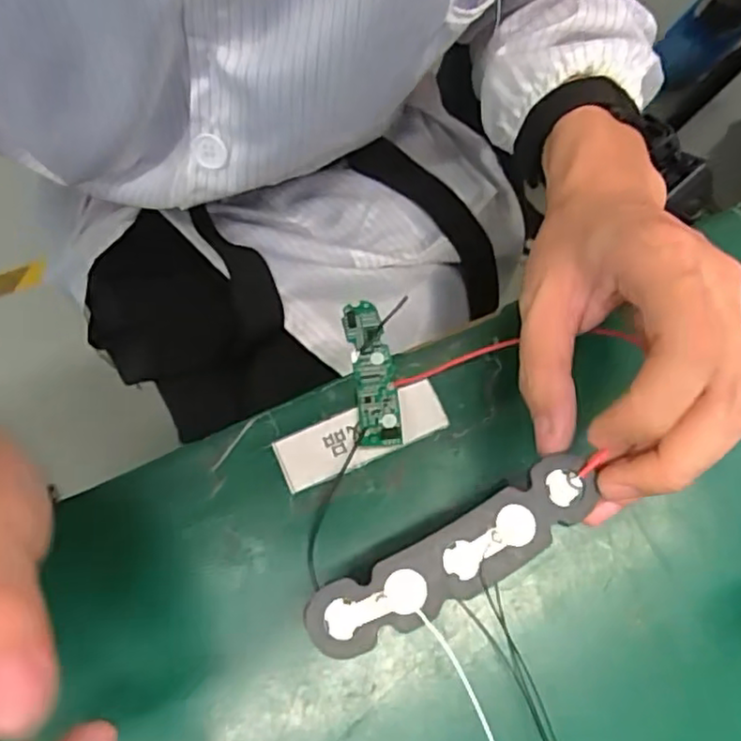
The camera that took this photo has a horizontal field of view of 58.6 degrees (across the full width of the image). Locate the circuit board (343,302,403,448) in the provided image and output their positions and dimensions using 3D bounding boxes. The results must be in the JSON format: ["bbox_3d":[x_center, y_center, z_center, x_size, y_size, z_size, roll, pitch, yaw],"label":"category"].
[{"bbox_3d":[0.000,-0.001,0.321,0.020,0.010,0.078,-6,71,-4],"label":"circuit board"}]

